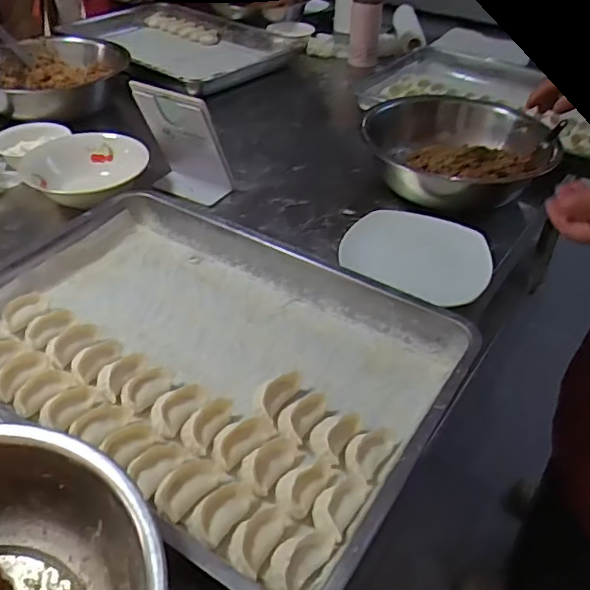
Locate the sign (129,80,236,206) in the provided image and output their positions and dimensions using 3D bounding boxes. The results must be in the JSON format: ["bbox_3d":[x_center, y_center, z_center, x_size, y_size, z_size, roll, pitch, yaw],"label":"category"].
[{"bbox_3d":[-0.148,-0.220,0.809,0.116,0.147,0.075,18,43,17],"label":"sign"}]

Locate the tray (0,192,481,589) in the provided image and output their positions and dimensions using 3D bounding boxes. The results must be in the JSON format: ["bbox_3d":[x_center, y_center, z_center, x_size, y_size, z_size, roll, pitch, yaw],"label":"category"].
[{"bbox_3d":[-0.095,0.047,0.586,0.492,0.043,0.365,27,46,26],"label":"tray"}]

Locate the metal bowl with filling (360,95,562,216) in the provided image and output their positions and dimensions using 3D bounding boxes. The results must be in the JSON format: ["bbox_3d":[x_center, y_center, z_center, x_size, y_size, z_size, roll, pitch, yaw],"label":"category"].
[{"bbox_3d":[0.236,-0.211,0.871,0.240,0.102,0.216,-3,41,-6],"label":"metal bowl with filling"}]

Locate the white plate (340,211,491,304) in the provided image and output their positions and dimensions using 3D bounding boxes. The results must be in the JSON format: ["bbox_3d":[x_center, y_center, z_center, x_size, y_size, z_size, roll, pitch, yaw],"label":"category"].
[{"bbox_3d":[0.146,-0.048,0.711,0.179,0.017,0.117,12,67,21],"label":"white plate"}]

